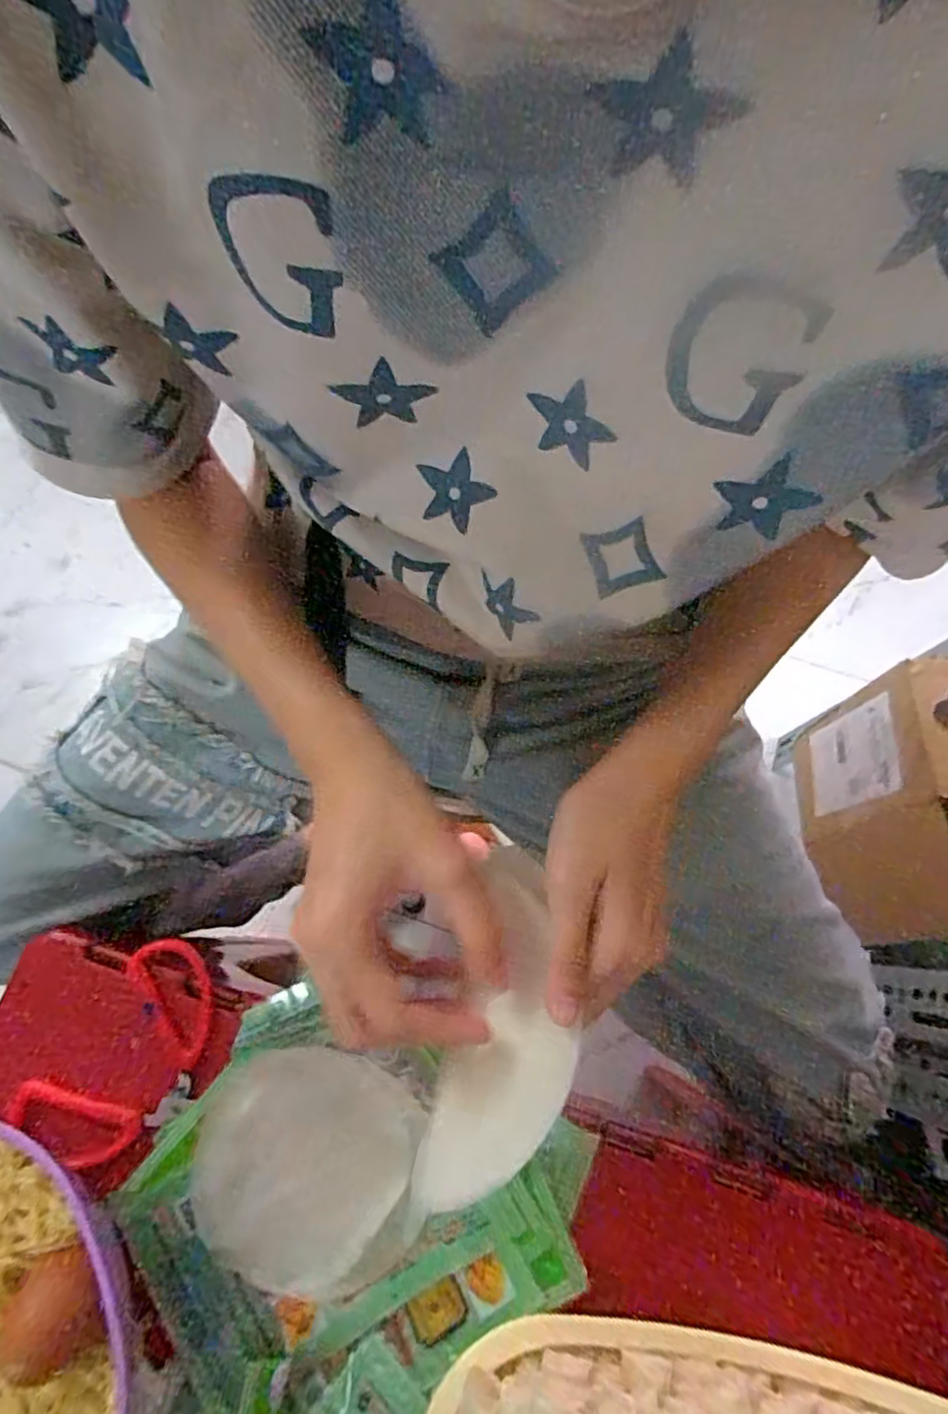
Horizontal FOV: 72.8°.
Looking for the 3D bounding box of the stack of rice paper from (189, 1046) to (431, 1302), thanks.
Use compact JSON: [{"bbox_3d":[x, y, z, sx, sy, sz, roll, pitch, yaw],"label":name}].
[{"bbox_3d":[-0.104,0.279,0.388,0.131,0.022,0.129,10,71,2],"label":"stack of rice paper"}]

